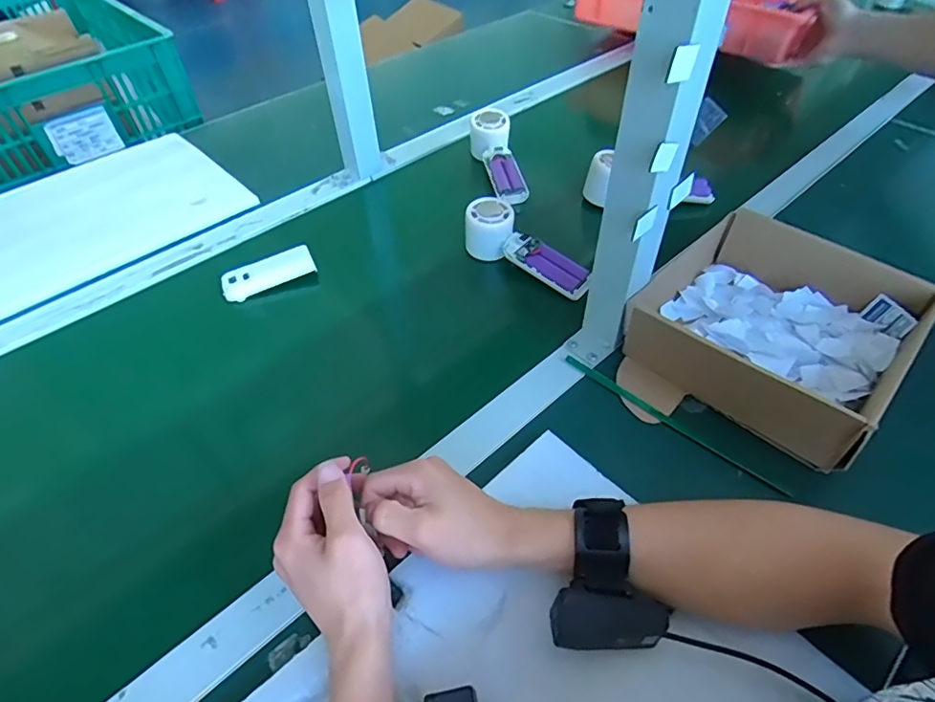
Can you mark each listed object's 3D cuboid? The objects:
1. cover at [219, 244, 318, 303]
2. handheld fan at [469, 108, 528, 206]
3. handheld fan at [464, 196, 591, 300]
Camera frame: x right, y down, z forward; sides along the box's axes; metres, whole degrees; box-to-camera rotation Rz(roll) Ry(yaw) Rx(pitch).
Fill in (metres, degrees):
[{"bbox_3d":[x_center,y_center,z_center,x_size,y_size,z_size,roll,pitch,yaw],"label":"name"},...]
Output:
[{"bbox_3d":[-0.235,-0.092,0.636,0.105,0.021,0.041,-24,52,-19],"label":"cover"},{"bbox_3d":[0.045,-0.273,0.772,0.054,0.051,0.170,-12,67,-10],"label":"handheld fan"},{"bbox_3d":[0.067,-0.116,0.618,0.164,0.050,0.048,36,58,29],"label":"handheld fan"}]

